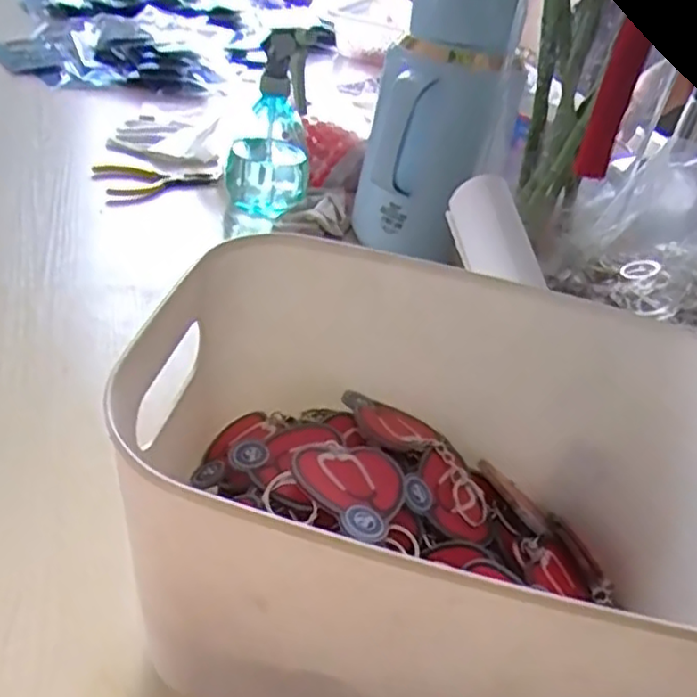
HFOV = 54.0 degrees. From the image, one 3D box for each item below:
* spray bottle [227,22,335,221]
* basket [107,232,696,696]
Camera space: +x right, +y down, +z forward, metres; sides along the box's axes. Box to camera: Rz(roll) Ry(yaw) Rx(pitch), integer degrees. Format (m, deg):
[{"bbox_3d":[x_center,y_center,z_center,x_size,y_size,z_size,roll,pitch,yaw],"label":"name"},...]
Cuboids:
[{"bbox_3d":[-0.073,-0.231,0.693,0.075,0.176,0.097,14,35,5],"label":"spray bottle"},{"bbox_3d":[0.038,0.073,0.306,0.251,0.148,0.187,11,35,1],"label":"basket"}]

